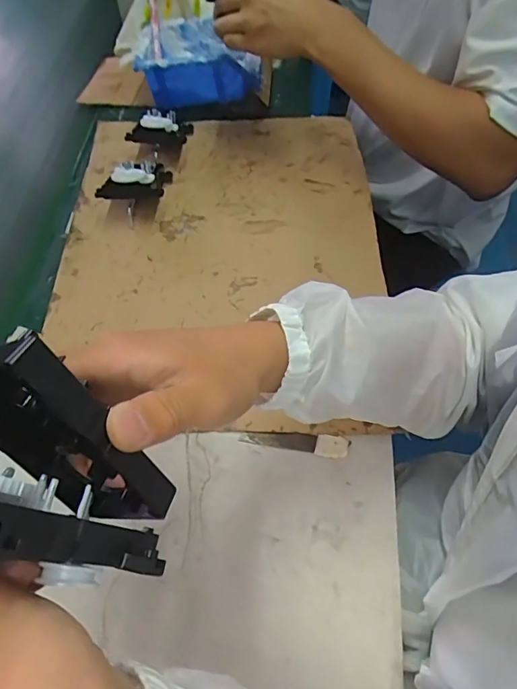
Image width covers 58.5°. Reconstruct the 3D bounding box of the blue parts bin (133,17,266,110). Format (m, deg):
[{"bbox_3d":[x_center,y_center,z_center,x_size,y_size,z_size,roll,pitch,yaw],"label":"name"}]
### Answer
[{"bbox_3d":[-0.090,-0.454,0.748,0.187,0.076,0.140,4,54,3],"label":"blue parts bin"}]

